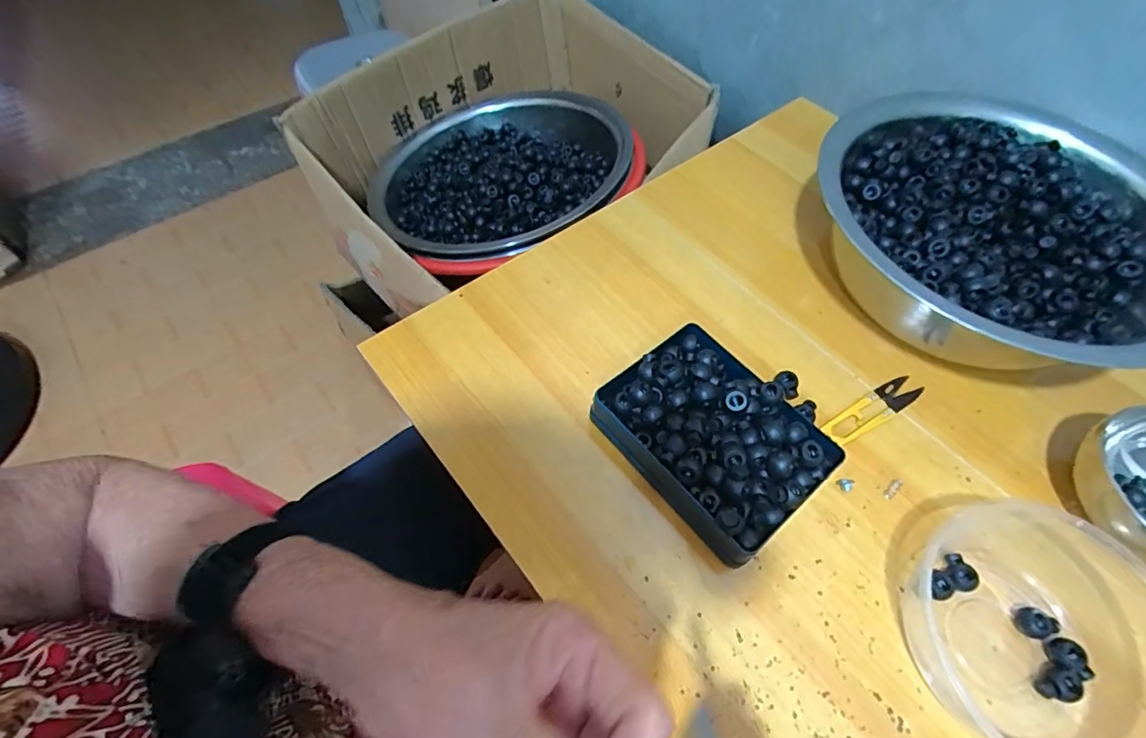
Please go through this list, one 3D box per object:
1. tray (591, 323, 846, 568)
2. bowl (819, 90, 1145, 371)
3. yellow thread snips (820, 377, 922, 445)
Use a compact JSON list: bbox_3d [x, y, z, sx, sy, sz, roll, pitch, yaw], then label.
[{"bbox_3d":[0.097,0.045,0.355,0.112,0.047,0.143,-33,65,-19],"label":"tray"},{"bbox_3d":[0.349,-0.107,0.429,0.274,0.098,0.276,1,59,-1],"label":"bowl"},{"bbox_3d":[0.233,0.031,0.394,0.098,0.006,0.023,-27,63,-17],"label":"yellow thread snips"}]

